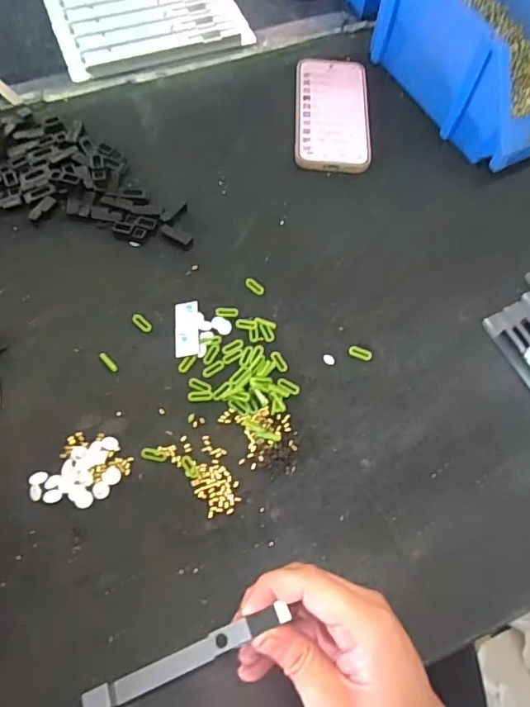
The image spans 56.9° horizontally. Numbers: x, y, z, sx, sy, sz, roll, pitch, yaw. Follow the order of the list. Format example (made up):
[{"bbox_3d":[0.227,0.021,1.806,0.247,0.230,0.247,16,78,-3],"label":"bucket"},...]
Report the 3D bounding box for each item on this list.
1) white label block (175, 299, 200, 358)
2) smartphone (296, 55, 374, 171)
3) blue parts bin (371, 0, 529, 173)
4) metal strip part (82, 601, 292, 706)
[{"bbox_3d":[-0.067,-0.022,0.419,0.020,0.004,0.051,-4,65,-4],"label":"white label block"},{"bbox_3d":[0.074,-0.265,0.537,0.080,0.014,0.160,2,64,-2],"label":"smartphone"},{"bbox_3d":[0.238,-0.329,0.522,0.149,0.112,0.261,-24,68,-14],"label":"blue parts bin"},{"bbox_3d":[-0.043,0.175,0.281,0.122,0.014,0.014,-24,68,-5],"label":"metal strip part"}]

